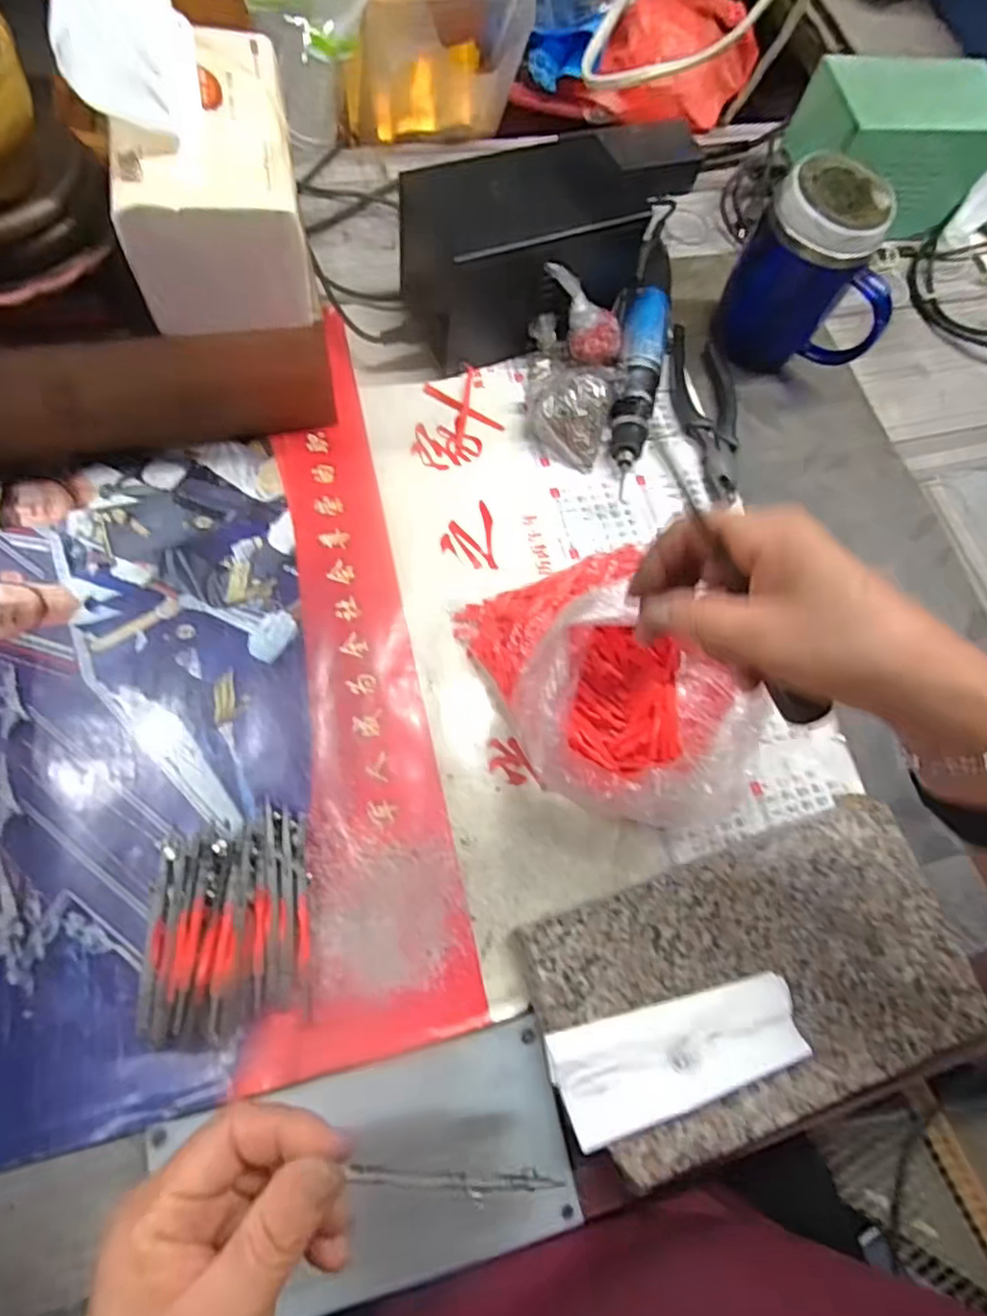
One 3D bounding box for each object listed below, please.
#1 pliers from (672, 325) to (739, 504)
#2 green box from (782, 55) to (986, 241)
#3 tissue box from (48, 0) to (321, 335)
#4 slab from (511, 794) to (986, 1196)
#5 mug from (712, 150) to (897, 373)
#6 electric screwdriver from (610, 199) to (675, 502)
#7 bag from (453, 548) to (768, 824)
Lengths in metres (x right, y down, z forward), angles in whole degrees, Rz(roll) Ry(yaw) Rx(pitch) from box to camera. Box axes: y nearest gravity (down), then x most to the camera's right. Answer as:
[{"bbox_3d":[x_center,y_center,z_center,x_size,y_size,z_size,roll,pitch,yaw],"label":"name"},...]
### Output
[{"bbox_3d":[0.173,-0.197,0.518,0.047,0.017,0.160,0,70,-7],"label":"pliers"},{"bbox_3d":[0.359,-0.455,0.582,0.167,0.110,0.087,-3,69,-8],"label":"green box"},{"bbox_3d":[-0.153,-0.269,0.340,0.093,0.116,0.128,-6,71,-9],"label":"tissue box"},{"bbox_3d":[0.148,0.179,0.364,0.239,0.026,0.136,-17,73,-13],"label":"slab"},{"bbox_3d":[0.248,-0.292,0.502,0.116,0.136,0.068,27,69,3],"label":"mug"},{"bbox_3d":[0.127,-0.277,0.529,0.035,0.044,0.302,15,69,-2],"label":"electric screwdriver"},{"bbox_3d":[0.077,0.011,0.385,0.140,0.082,0.174,-22,71,-10],"label":"bag"}]

